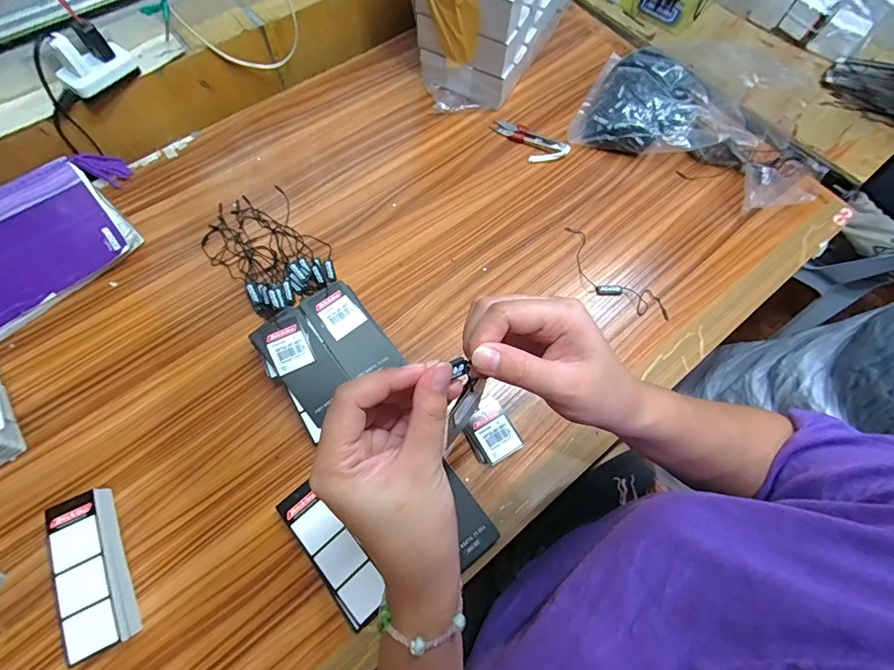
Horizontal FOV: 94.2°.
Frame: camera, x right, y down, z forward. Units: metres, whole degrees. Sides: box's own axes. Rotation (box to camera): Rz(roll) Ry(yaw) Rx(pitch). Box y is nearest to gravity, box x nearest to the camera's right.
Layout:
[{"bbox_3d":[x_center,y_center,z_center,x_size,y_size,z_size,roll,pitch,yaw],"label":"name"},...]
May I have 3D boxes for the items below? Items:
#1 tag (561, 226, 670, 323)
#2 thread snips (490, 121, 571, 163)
[{"bbox_3d":[0.187,-0.067,0.476,0.047,0.006,0.153,-40,75,-16],"label":"tag"},{"bbox_3d":[0.106,-0.254,0.546,0.105,0.008,0.042,30,70,9],"label":"thread snips"}]

